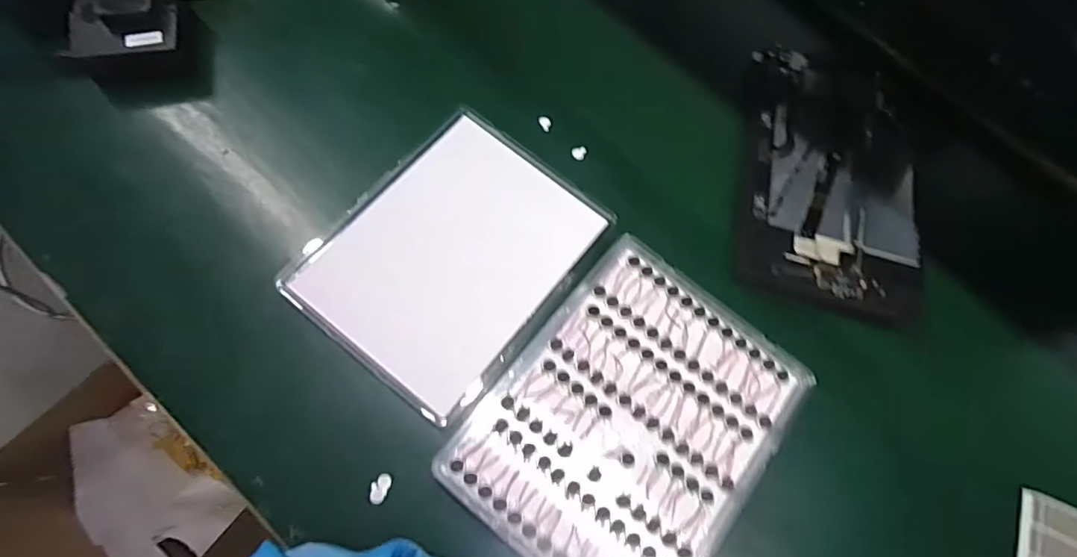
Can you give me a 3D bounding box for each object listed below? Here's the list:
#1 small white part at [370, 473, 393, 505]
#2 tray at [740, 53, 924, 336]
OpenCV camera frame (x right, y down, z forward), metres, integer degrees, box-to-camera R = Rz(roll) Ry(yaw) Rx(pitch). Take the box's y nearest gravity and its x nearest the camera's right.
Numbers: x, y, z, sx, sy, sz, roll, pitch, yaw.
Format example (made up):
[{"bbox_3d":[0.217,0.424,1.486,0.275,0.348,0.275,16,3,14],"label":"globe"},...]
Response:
[{"bbox_3d":[-0.109,0.144,0.370,0.012,0.004,0.020,25,69,3],"label":"small white part"},{"bbox_3d":[0.259,-0.096,0.477,0.156,0.022,0.257,12,69,-2],"label":"tray"}]

